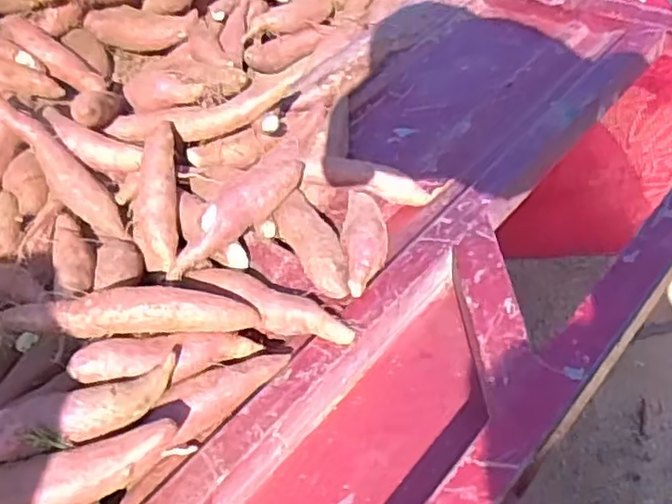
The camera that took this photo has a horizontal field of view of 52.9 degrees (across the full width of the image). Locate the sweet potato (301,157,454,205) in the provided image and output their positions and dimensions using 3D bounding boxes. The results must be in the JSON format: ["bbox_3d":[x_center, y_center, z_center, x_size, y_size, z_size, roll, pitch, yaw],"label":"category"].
[{"bbox_3d":[0.041,-0.073,0.672,0.147,0.033,0.030,10,49,-10],"label":"sweet potato"}]

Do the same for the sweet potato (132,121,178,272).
[{"bbox_3d":[-0.164,-0.055,0.624,0.048,0.032,0.150,-4,70,-1],"label":"sweet potato"}]

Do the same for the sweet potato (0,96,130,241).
[{"bbox_3d":[-0.264,-0.082,0.640,0.179,0.033,0.035,50,61,-6],"label":"sweet potato"}]

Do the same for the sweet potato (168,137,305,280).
[{"bbox_3d":[-0.083,-0.034,0.594,0.036,0.047,0.159,31,58,26],"label":"sweet potato"}]

